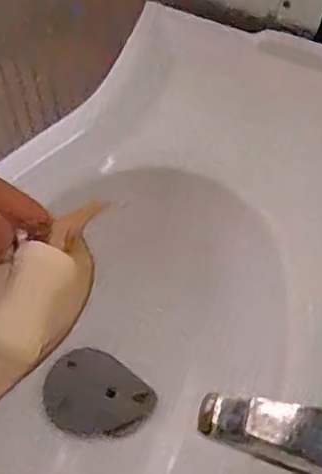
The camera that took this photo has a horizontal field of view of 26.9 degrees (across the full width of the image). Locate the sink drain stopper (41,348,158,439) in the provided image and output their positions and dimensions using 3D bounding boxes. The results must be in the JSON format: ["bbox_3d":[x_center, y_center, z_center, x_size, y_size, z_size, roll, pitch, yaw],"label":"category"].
[{"bbox_3d":[-0.068,0.173,0.725,0.116,0.014,0.086,21,68,8],"label":"sink drain stopper"}]

